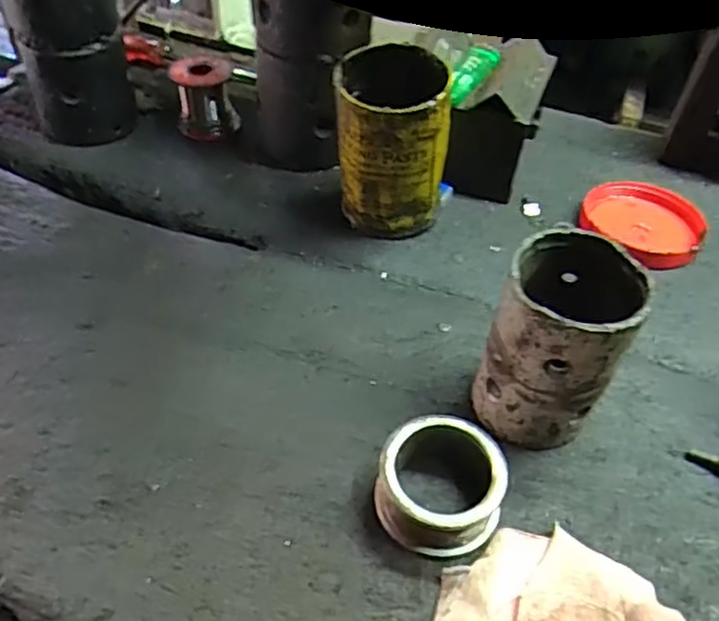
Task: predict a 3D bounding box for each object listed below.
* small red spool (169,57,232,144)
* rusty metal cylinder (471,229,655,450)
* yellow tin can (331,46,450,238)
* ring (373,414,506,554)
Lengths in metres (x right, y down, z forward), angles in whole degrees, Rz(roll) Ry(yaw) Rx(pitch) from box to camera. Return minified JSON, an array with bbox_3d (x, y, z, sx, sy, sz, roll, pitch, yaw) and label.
[{"bbox_3d":[-0.133,-0.182,0.558,0.051,0.060,0.043,-14,49,-16],"label":"small red spool"},{"bbox_3d":[0.105,0.020,0.348,0.063,0.110,0.069,2,46,-2],"label":"rusty metal cylinder"},{"bbox_3d":[0.022,-0.112,0.451,0.079,0.118,0.073,5,46,1],"label":"yellow tin can"},{"bbox_3d":[0.041,0.087,0.330,0.061,0.037,0.062,2,46,-2],"label":"ring"}]

